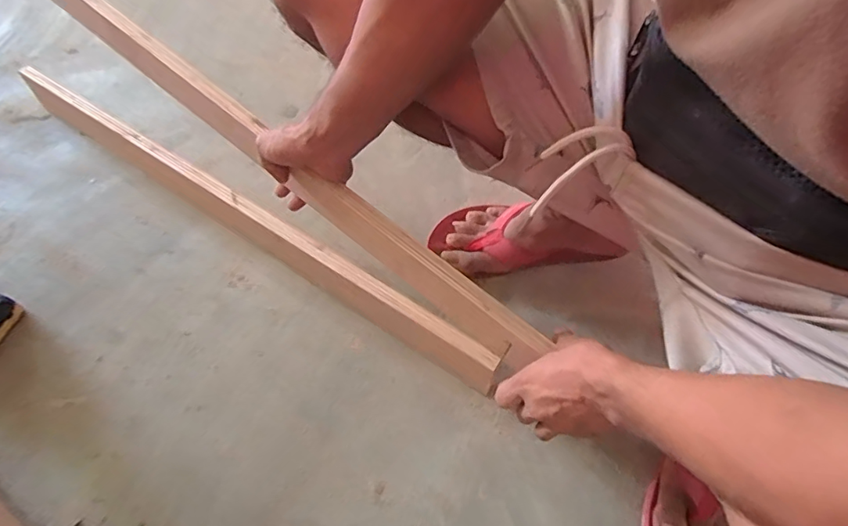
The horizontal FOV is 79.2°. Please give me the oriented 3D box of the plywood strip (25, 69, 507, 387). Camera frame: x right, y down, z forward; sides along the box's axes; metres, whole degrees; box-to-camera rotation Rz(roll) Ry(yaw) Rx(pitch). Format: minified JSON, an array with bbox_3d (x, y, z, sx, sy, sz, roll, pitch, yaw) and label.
[{"bbox_3d":[-0.248,-0.068,0.669,0.775,0.090,0.029,30,61,18],"label":"plywood strip"}]

